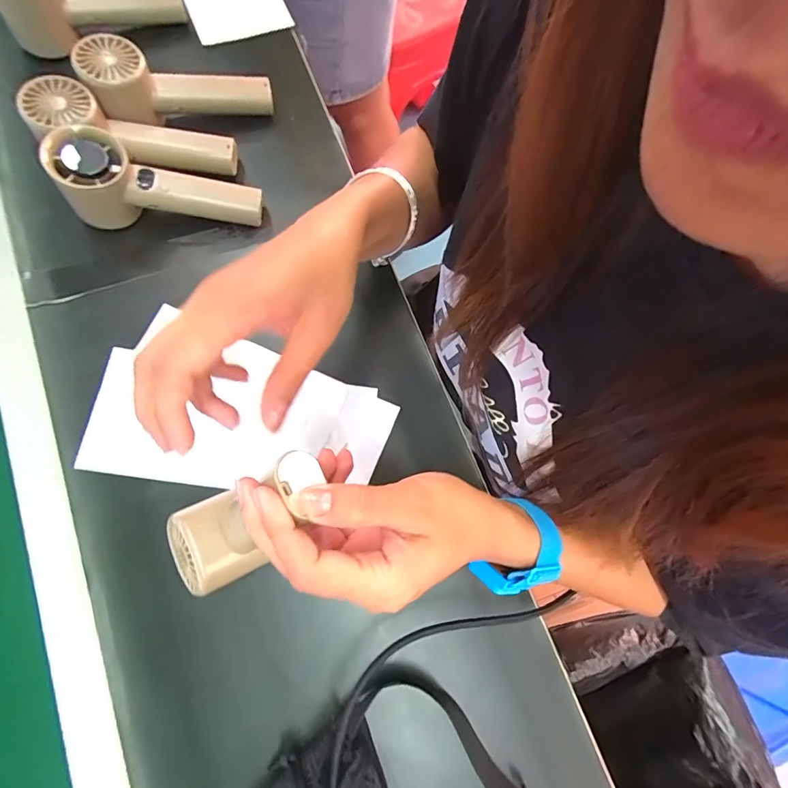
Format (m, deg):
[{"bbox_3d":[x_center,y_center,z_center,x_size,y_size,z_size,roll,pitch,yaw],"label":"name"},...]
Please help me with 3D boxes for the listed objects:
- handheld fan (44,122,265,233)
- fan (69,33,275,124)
[{"bbox_3d":[-0.198,-0.179,0.366,0.154,0.058,0.056,3,76,-19],"label":"handheld fan"},{"bbox_3d":[-0.198,-0.287,0.390,0.161,0.041,0.054,-11,77,-24],"label":"fan"}]

